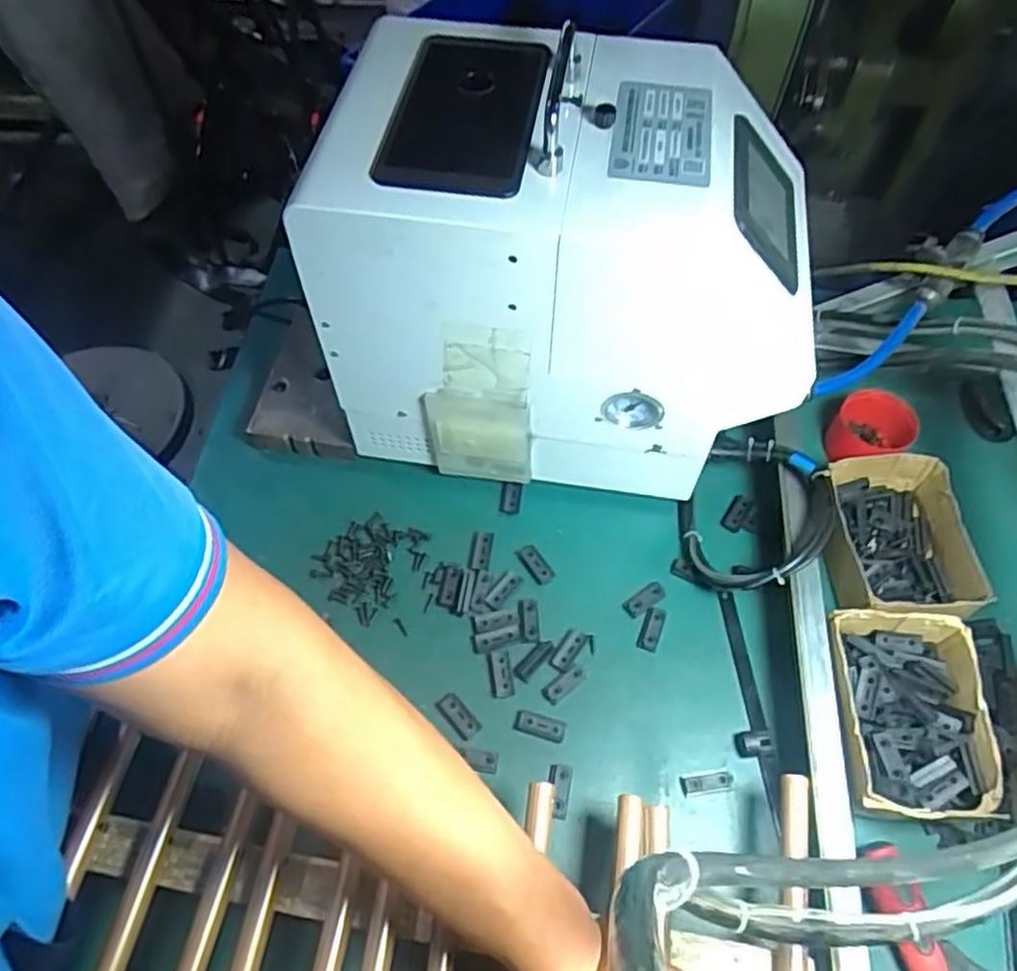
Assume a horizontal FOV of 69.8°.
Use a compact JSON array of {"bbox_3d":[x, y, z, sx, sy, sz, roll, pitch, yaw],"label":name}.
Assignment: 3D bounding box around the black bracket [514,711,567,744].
[{"bbox_3d":[0.024,0.180,0.545,0.038,0.004,0.016,13,60,8],"label":"black bracket"}]

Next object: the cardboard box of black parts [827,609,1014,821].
[{"bbox_3d":[0.284,0.165,0.524,0.098,0.046,0.139,5,59,3],"label":"cardboard box of black parts"}]

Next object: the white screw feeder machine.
[{"bbox_3d":[0.051,-0.155,0.588,0.346,0.295,0.247,14,60,9],"label":"white screw feeder machine"}]

